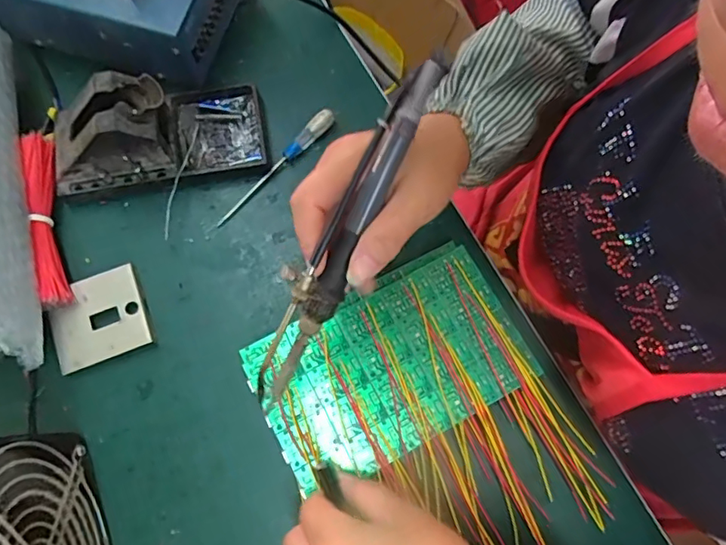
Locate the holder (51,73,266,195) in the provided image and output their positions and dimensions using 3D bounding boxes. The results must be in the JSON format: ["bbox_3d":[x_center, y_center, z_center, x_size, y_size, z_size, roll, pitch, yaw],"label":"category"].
[{"bbox_3d":[-0.159,-0.113,0.390,0.155,0.070,0.071,-11,74,-2],"label":"holder"}]

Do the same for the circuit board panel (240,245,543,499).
[{"bbox_3d":[0.018,0.062,0.348,0.172,0.004,0.106,-27,76,-6],"label":"circuit board panel"}]

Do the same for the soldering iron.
[{"bbox_3d":[-0.012,-0.018,0.273,0.025,0.025,0.203,28,101,8],"label":"soldering iron"}]

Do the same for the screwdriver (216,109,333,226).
[{"bbox_3d":[-0.068,-0.083,0.409,0.012,0.012,0.124,41,79,11],"label":"screwdriver"}]

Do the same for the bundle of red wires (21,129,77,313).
[{"bbox_3d":[-0.236,-0.046,0.380,0.016,0.029,0.143,-16,75,-3],"label":"bundle of red wires"}]

